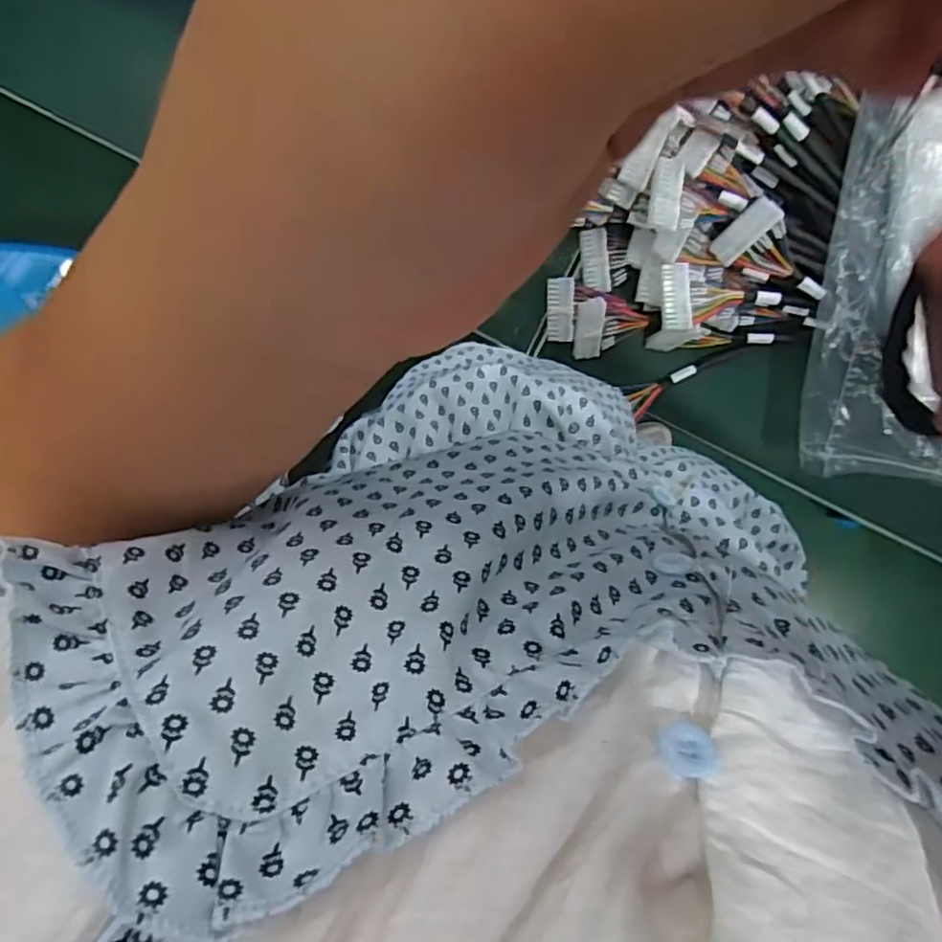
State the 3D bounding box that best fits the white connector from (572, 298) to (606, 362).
[{"bbox_3d":[0.098,-0.116,0.547,0.023,0.010,0.053,0,126,-3],"label":"white connector"}]

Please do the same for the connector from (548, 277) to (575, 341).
[{"bbox_3d":[0.074,-0.134,0.552,0.022,0.008,0.051,0,98,-3],"label":"connector"}]

